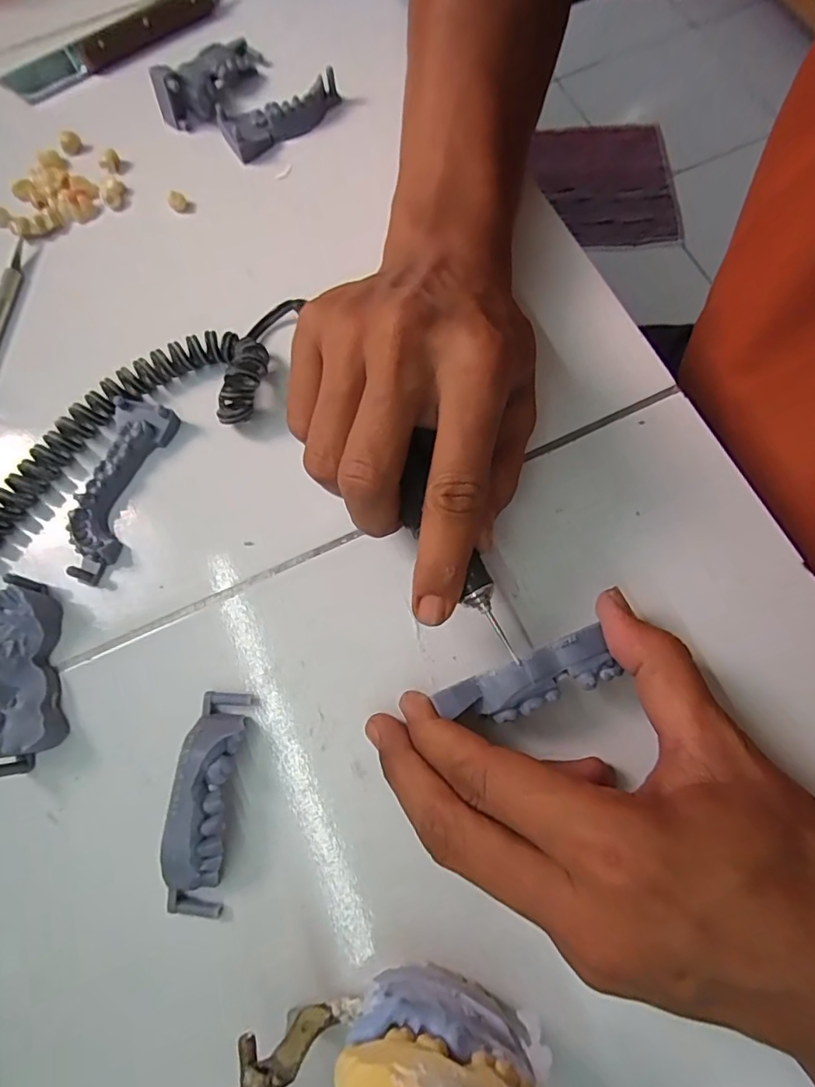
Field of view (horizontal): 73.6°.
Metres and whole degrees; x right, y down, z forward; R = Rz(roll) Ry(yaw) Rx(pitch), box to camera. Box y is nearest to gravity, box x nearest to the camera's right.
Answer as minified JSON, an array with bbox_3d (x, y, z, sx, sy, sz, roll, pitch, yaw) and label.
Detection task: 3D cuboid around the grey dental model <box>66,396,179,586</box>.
[{"bbox_3d":[-0.138,-0.026,0.255,0.026,0.016,0.087,14,74,7],"label":"grey dental model"}]

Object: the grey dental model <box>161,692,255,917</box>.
[{"bbox_3d":[-0.079,0.102,0.214,0.020,0.023,0.081,4,73,4],"label":"grey dental model"}]

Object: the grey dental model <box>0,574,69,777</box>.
[{"bbox_3d":[-0.164,0.054,0.231,0.028,0.024,0.078,-19,73,-3],"label":"grey dental model"}]

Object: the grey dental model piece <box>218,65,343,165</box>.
[{"bbox_3d":[-0.074,-0.256,0.324,0.075,0.020,0.029,-33,74,-7],"label":"grey dental model piece"}]

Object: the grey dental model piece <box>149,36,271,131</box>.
[{"bbox_3d":[-0.117,-0.285,0.327,0.026,0.031,0.077,32,77,11],"label":"grey dental model piece"}]

